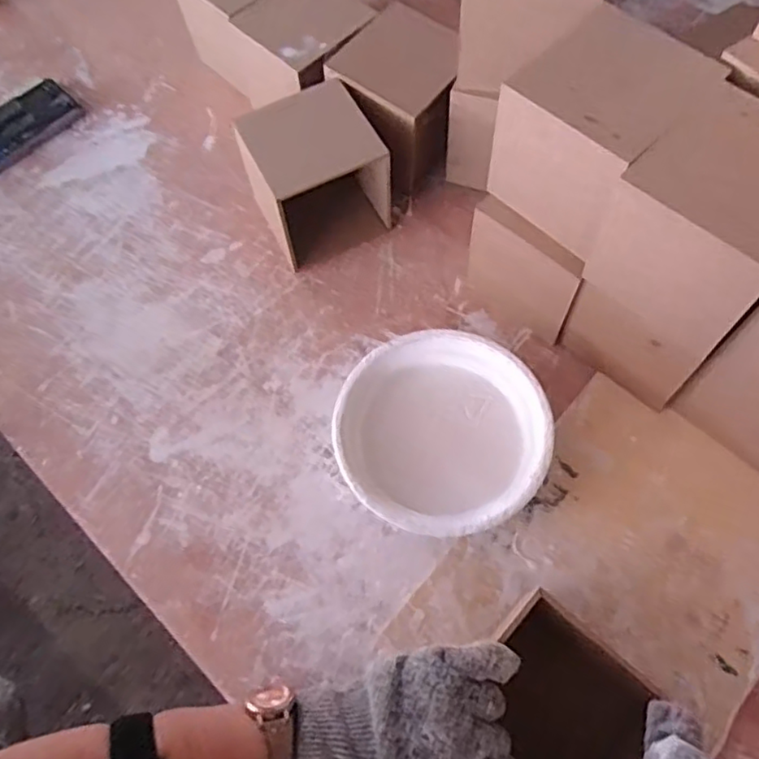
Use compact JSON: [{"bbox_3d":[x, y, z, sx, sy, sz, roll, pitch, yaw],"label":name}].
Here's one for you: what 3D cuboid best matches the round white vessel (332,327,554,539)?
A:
[{"bbox_3d":[0.051,0.048,0.525,0.164,0.057,0.168,-1,66,2],"label":"round white vessel"}]

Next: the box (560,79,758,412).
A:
[{"bbox_3d":[0.230,-0.083,0.477,0.109,0.225,0.107,-43,71,-15],"label":"box"}]

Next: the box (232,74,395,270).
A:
[{"bbox_3d":[-0.059,-0.193,0.599,0.112,0.121,0.102,-22,67,-7],"label":"box"}]

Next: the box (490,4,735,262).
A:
[{"bbox_3d":[0.159,-0.182,0.466,0.108,0.098,0.123,41,74,18],"label":"box"}]

